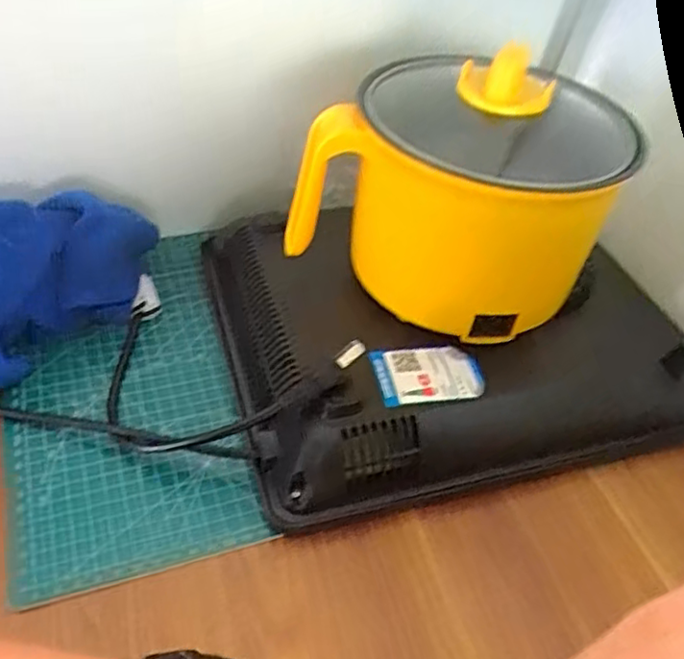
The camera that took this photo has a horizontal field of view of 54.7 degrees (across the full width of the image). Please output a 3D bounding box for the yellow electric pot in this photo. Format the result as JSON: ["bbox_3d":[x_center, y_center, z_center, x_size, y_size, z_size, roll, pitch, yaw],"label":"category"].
[{"bbox_3d":[0.086,-0.097,0.431,0.179,0.161,0.160,25,45,18],"label":"yellow electric pot"}]

